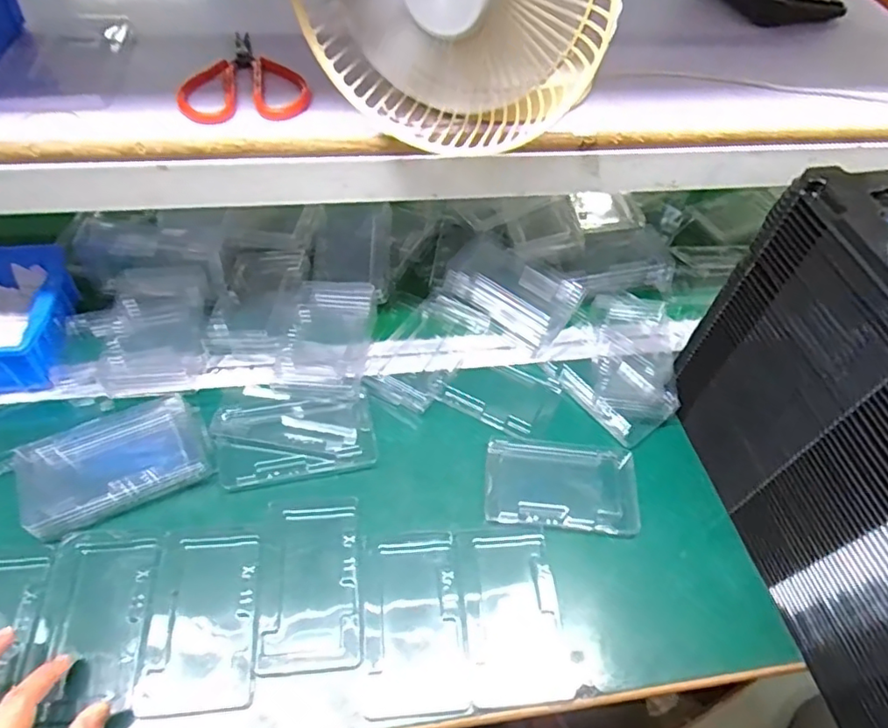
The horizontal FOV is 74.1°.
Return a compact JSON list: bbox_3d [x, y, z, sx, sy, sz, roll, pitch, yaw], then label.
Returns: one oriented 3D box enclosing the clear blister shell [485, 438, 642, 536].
[{"bbox_3d":[0.104,0.104,0.512,0.131,0.008,0.080,6,51,1],"label":"clear blister shell"}]

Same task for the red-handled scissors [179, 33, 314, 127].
[{"bbox_3d":[-0.158,-0.224,0.458,0.091,0.017,0.125,-11,53,-13],"label":"red-handled scissors"}]

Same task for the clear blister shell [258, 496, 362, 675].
[{"bbox_3d":[-0.103,0.166,0.452,0.072,0.008,0.126,-3,52,-7],"label":"clear blister shell"}]

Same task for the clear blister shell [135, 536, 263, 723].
[{"bbox_3d":[-0.176,0.184,0.430,0.077,0.011,0.122,-3,52,-7],"label":"clear blister shell"}]

